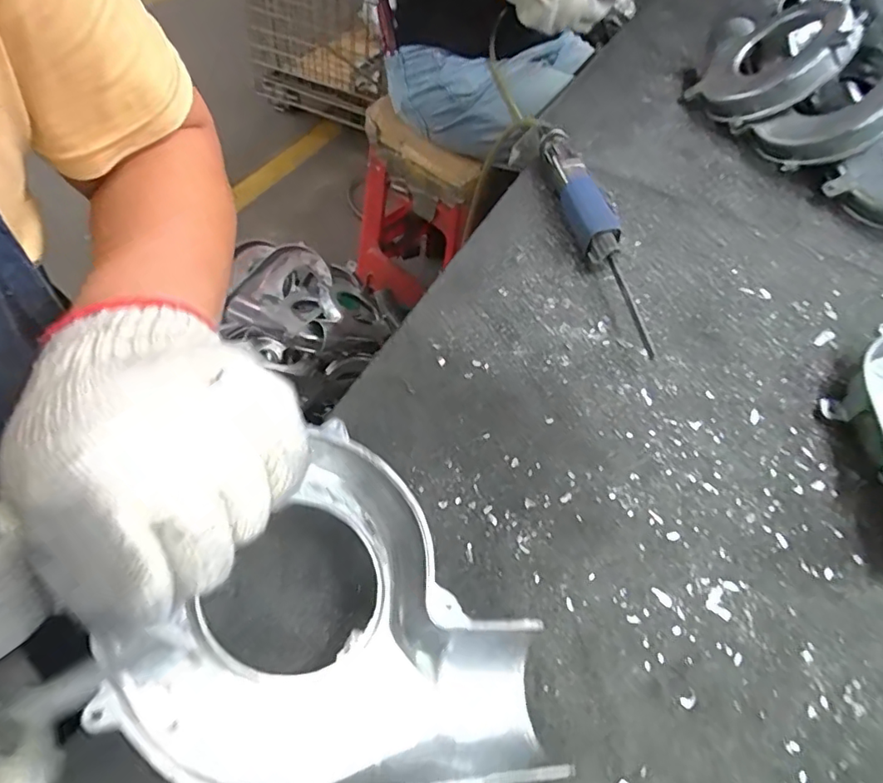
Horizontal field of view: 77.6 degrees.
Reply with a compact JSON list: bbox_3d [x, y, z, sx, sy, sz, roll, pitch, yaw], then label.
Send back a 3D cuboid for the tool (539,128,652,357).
[{"bbox_3d":[0.131,-0.151,0.481,0.033,0.034,0.292,-6,55,-10],"label":"tool"}]

